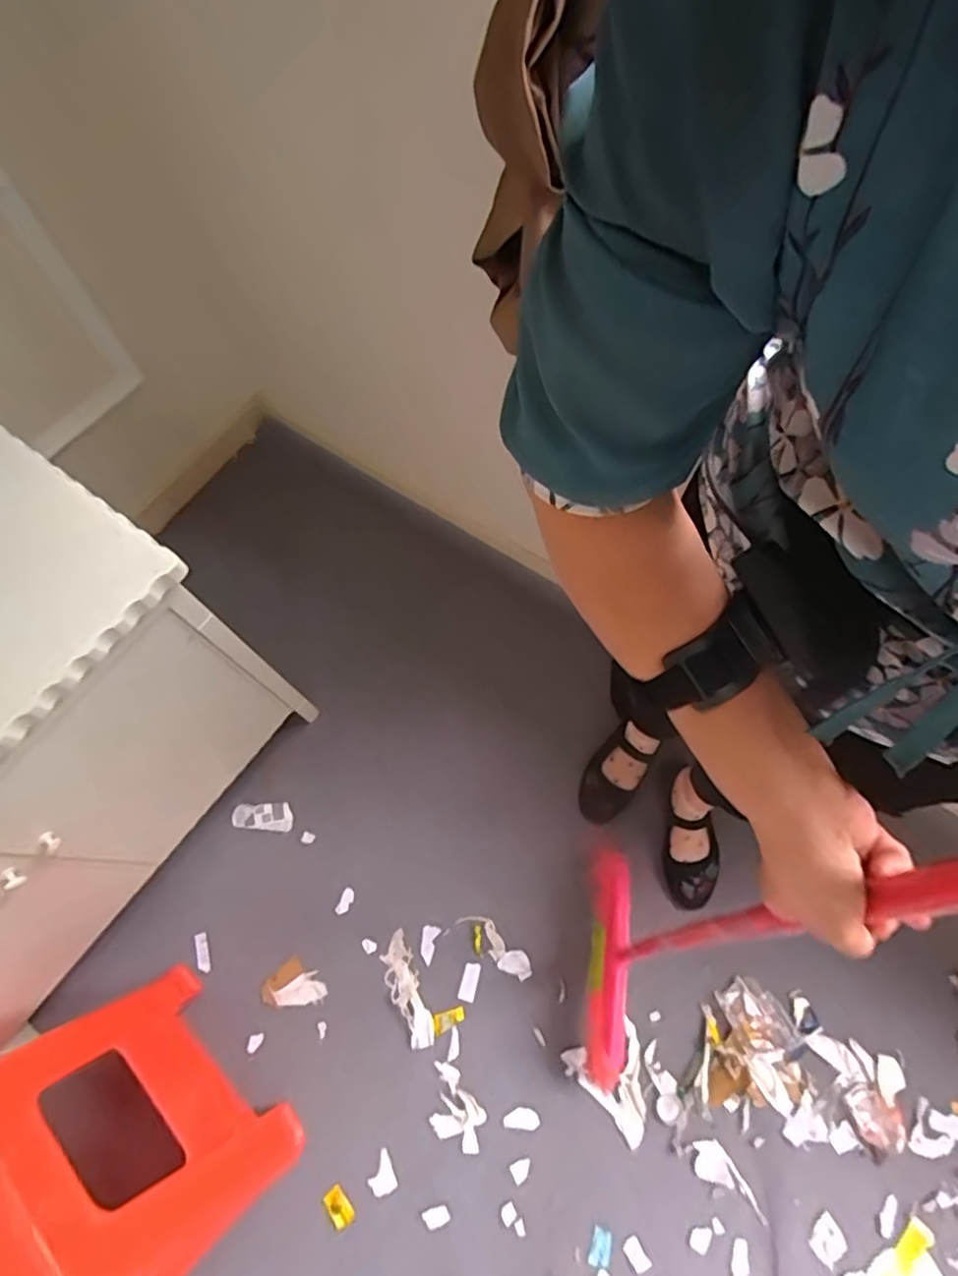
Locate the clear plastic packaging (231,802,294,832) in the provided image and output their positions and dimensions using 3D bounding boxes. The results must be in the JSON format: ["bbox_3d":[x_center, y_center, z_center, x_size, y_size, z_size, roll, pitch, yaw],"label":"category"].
[{"bbox_3d":[-0.422,0.348,1.217,0.122,0.010,0.052,2,67,4],"label":"clear plastic packaging"}]

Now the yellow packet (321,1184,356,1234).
[{"bbox_3d":[-0.218,0.884,0.964,0.032,0.009,0.052,-39,72,-15],"label":"yellow packet"}]

